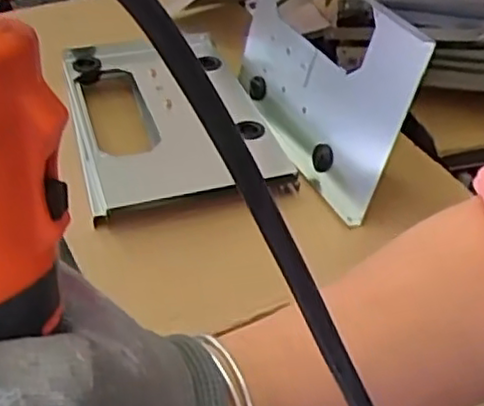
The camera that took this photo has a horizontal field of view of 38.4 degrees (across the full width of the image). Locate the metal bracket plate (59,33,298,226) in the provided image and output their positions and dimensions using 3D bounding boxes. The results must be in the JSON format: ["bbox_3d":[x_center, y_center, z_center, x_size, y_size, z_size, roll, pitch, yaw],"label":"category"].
[{"bbox_3d":[-0.059,-0.074,0.595,0.159,0.035,0.223,-9,42,-14],"label":"metal bracket plate"}]

